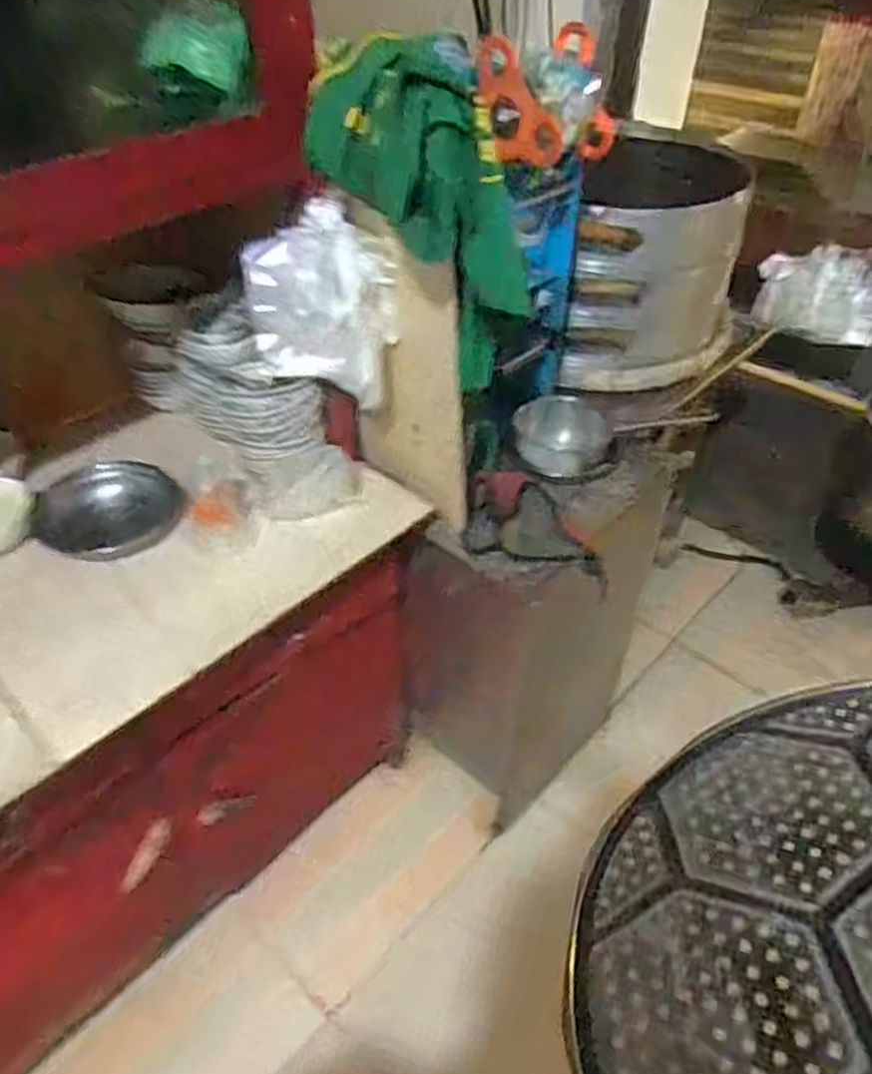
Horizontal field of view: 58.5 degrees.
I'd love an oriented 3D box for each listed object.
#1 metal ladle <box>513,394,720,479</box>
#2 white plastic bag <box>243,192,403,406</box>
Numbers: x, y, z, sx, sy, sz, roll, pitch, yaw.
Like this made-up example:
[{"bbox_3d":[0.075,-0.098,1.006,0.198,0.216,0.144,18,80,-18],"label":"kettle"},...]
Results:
[{"bbox_3d":[0.296,-0.186,1.369,0.304,0.095,0.155,-11,44,-12],"label":"metal ladle"},{"bbox_3d":[-0.155,-0.308,1.035,0.202,0.248,0.060,13,44,14],"label":"white plastic bag"}]

